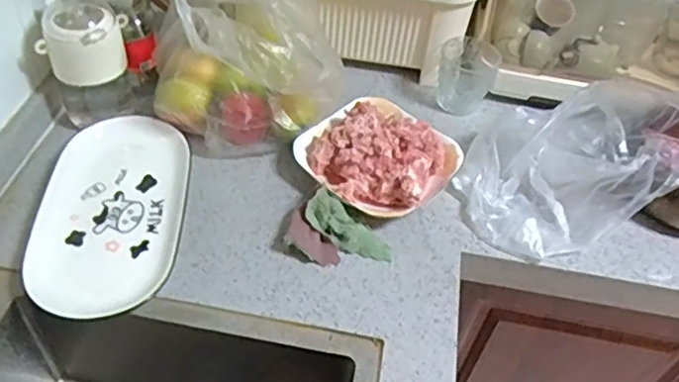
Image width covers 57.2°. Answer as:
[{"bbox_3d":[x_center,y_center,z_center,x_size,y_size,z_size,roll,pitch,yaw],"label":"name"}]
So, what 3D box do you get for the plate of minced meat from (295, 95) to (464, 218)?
[{"bbox_3d":[0.044,-0.052,0.766,0.182,0.077,0.158,33,52,22],"label":"plate of minced meat"}]

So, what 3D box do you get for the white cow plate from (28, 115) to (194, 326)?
[{"bbox_3d":[-0.255,0.023,0.691,0.148,0.025,0.273,2,47,-5],"label":"white cow plate"}]

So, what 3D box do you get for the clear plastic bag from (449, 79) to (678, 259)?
[{"bbox_3d":[0.268,-0.046,0.737,0.239,0.139,0.185,-13,50,-19],"label":"clear plastic bag"}]

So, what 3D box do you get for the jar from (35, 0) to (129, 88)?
[{"bbox_3d":[-0.301,-0.177,0.731,0.085,0.075,0.075,4,47,-4],"label":"jar"}]

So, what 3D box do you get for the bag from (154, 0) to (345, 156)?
[{"bbox_3d":[-0.126,-0.186,0.777,0.207,0.207,0.227,-6,48,-13],"label":"bag"}]

